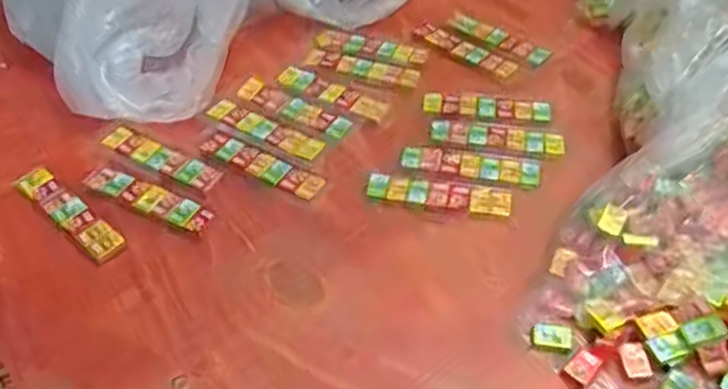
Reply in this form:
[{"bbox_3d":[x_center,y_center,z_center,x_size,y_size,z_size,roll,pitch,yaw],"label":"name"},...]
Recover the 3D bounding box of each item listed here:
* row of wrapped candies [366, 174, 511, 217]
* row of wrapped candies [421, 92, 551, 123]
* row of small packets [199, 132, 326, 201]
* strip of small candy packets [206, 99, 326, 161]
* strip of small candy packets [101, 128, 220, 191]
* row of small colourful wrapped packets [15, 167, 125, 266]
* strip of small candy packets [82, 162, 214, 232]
[{"bbox_3d":[0.062,-0.001,0.513,0.115,0.010,0.028,8,50,8],"label":"row of wrapped candies"},{"bbox_3d":[0.115,-0.082,0.586,0.117,0.007,0.033,2,50,3],"label":"row of wrapped candies"},{"bbox_3d":[-0.088,-0.025,0.538,0.112,0.008,0.028,24,54,20],"label":"row of small packets"},{"bbox_3d":[-0.089,-0.060,0.565,0.108,0.016,0.024,21,53,18],"label":"strip of small candy packets"},{"bbox_3d":[-0.179,-0.033,0.541,0.117,0.006,0.023,22,53,18],"label":"strip of small candy packets"},{"bbox_3d":[-0.240,0.014,0.504,0.118,0.013,0.026,33,57,25],"label":"row of small colourful wrapped packets"},{"bbox_3d":[-0.180,0.001,0.512,0.121,0.006,0.026,22,53,19],"label":"strip of small candy packets"}]

